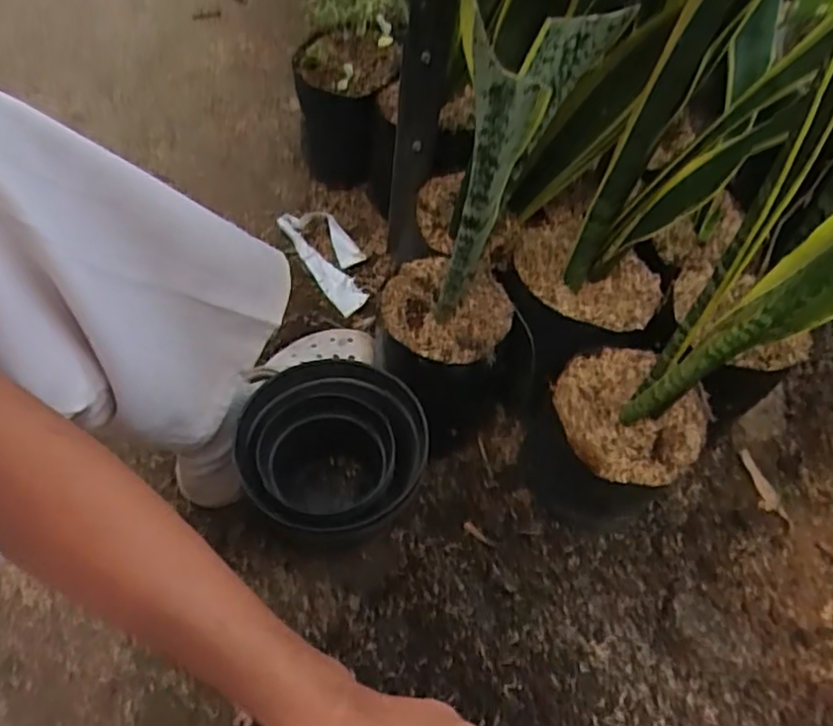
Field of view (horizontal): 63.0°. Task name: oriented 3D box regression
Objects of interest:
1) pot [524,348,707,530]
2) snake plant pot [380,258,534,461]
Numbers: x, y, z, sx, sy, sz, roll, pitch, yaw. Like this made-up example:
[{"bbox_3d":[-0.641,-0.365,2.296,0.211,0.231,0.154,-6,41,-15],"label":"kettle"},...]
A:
[{"bbox_3d":[0.201,0.089,0.710,0.138,0.157,0.135,1,55,-2],"label":"pot"},{"bbox_3d":[0.036,-0.007,0.769,0.137,0.174,0.146,1,52,-2],"label":"snake plant pot"}]

